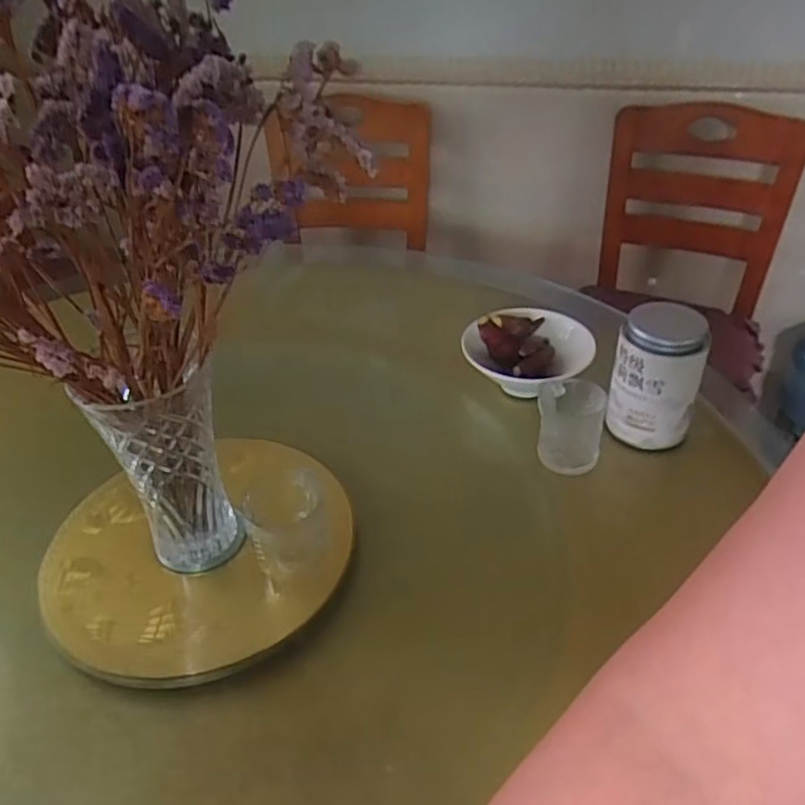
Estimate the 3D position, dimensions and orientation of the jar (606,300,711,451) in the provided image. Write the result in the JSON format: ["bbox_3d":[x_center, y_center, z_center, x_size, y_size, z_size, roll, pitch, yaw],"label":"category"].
[{"bbox_3d":[0.314,-0.033,0.861,0.103,0.158,0.085,12,40,19],"label":"jar"}]

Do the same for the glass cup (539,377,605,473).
[{"bbox_3d":[0.208,0.025,0.863,0.077,0.083,0.089,4,38,9],"label":"glass cup"}]

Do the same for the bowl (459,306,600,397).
[{"bbox_3d":[0.178,-0.067,0.986,0.175,0.074,0.173,10,39,17],"label":"bowl"}]

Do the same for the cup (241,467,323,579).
[{"bbox_3d":[-0.120,0.127,0.723,0.074,0.105,0.093,-10,38,-9],"label":"cup"}]

